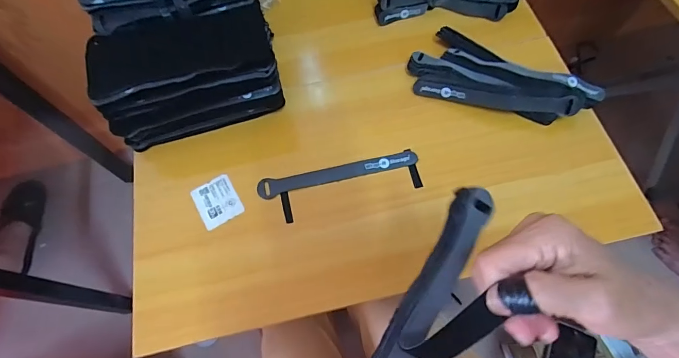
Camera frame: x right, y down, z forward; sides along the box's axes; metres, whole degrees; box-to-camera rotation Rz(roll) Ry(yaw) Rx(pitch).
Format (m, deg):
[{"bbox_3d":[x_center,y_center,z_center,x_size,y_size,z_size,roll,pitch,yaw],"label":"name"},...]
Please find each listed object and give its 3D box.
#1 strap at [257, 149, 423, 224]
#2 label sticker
[{"bbox_3d":[0.002,0.007,0.459,0.196,0.005,0.059,-12,67,-3],"label":"strap"},{"bbox_3d":[-0.150,0.027,0.457,0.050,0.004,0.059,-30,69,-10],"label":"label sticker"}]

